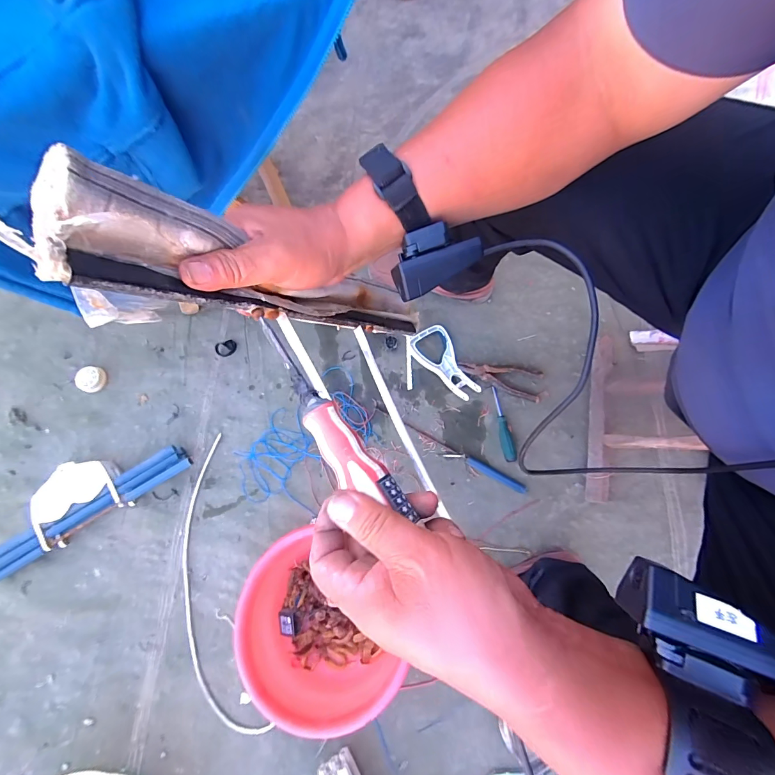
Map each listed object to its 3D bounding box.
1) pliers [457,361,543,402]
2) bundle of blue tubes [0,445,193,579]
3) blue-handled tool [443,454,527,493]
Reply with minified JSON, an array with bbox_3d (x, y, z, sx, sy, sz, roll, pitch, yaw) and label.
[{"bbox_3d":[0.218,-0.014,0.713,0.163,0.026,0.061,8,75,3],"label":"pliers"},{"bbox_3d":[-0.537,0.223,0.662,0.394,0.047,0.059,-31,77,-8],"label":"bundle of blue tubes"},{"bbox_3d":[0.185,0.156,0.691,0.158,0.011,0.018,25,76,8],"label":"blue-handled tool"}]

